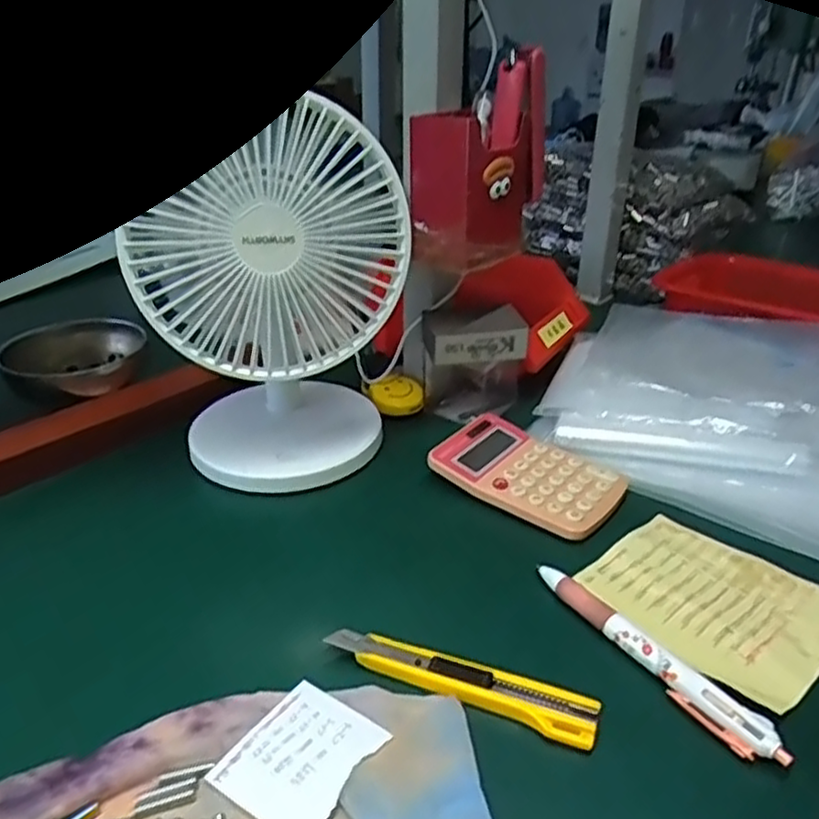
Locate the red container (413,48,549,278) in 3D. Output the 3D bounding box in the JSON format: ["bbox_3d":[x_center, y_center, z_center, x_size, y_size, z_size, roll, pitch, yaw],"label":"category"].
[{"bbox_3d":[0.047,-0.167,0.498,0.060,0.119,0.095,18,33,32],"label":"red container"}]

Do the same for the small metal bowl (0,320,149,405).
[{"bbox_3d":[-0.266,-0.032,0.578,0.100,0.045,0.089,-17,32,-29],"label":"small metal bowl"}]

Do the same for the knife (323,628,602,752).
[{"bbox_3d":[0.023,0.124,0.336,0.125,0.008,0.019,11,30,22],"label":"knife"}]

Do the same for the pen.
[{"bbox_3d":[0.113,0.115,0.348,0.013,0.014,0.138,-17,32,-29],"label":"pen"}]

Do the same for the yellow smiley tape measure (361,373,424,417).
[{"bbox_3d":[-0.012,-0.012,0.573,0.047,0.021,0.032,-2,28,-3],"label":"yellow smiley tape measure"}]

